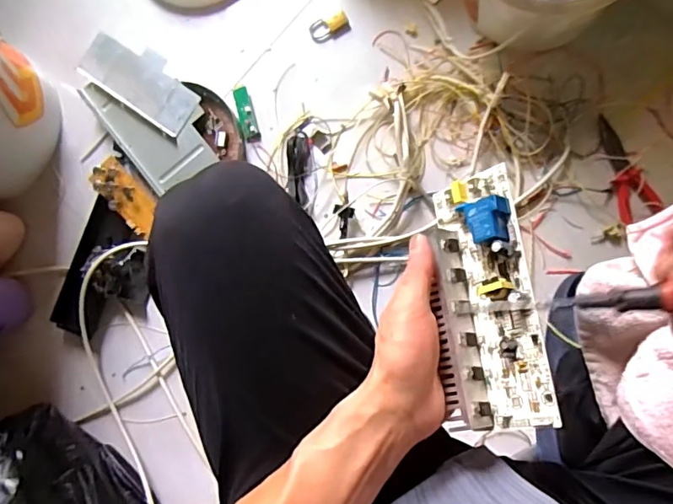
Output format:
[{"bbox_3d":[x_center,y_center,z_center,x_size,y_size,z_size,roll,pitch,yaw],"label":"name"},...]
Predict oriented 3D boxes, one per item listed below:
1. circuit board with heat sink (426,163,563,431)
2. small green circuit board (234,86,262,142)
[{"bbox_3d":[0.114,0.033,0.387,0.069,0.043,0.187,-15,73,36],"label":"circuit board with heat sink"},{"bbox_3d":[-0.134,-0.209,0.787,0.023,0.011,0.086,-15,83,7],"label":"small green circuit board"}]

